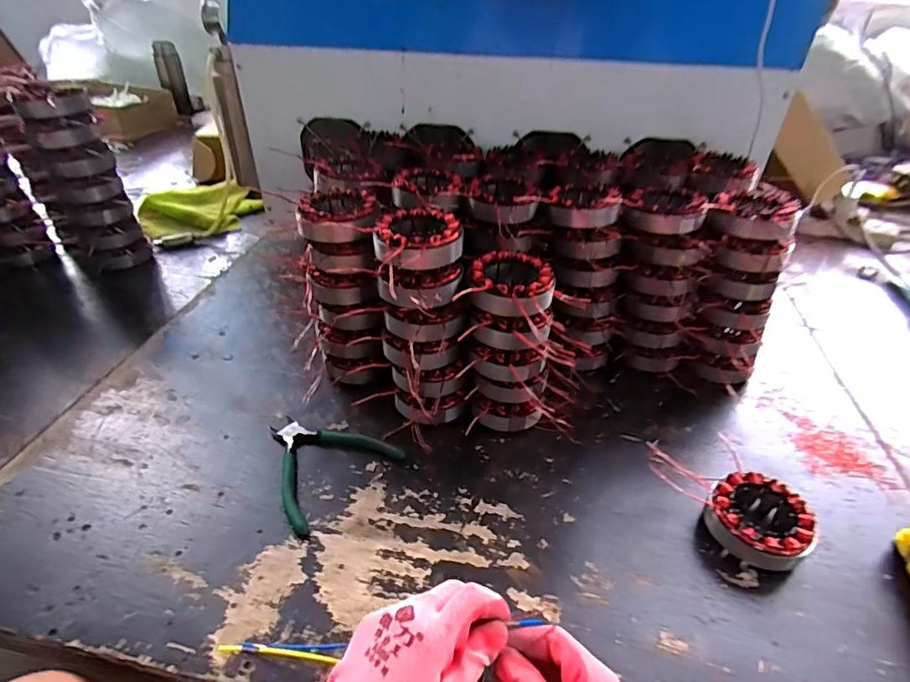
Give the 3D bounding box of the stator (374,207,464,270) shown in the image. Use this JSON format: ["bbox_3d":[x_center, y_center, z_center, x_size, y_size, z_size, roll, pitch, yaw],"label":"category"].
[{"bbox_3d":[-0.036,-0.102,0.501,0.084,0.031,0.095,-2,37,-6],"label":"stator"}]

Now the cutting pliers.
[{"bbox_3d":[-0.148,0.120,0.532,0.133,0.016,0.130,29,45,31],"label":"cutting pliers"}]

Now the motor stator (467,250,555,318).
[{"bbox_3d":[0.057,-0.054,0.517,0.084,0.039,0.089,7,37,6],"label":"motor stator"}]

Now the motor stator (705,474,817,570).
[{"bbox_3d":[0.284,0.169,0.474,0.079,0.037,0.081,1,37,-1],"label":"motor stator"}]

